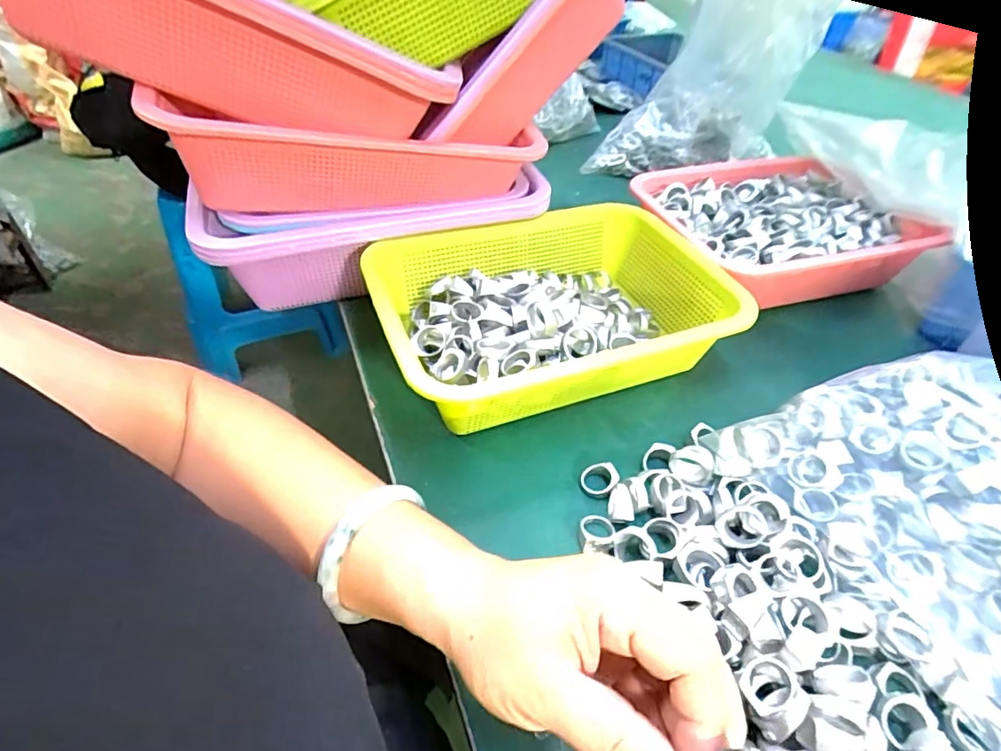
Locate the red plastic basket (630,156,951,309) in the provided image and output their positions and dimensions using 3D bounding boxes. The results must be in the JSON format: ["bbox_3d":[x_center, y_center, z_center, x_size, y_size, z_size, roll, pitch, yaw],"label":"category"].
[{"bbox_3d":[0.272,-0.141,0.542,0.241,0.077,0.201,-13,45,-15],"label":"red plastic basket"}]

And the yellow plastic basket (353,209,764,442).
[{"bbox_3d":[0.037,-0.045,0.425,0.256,0.083,0.192,-16,46,-18],"label":"yellow plastic basket"}]

